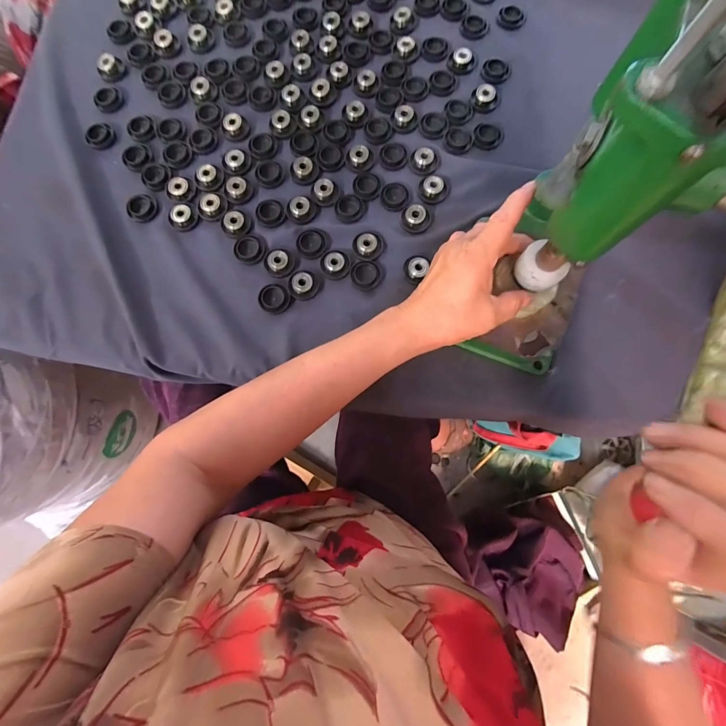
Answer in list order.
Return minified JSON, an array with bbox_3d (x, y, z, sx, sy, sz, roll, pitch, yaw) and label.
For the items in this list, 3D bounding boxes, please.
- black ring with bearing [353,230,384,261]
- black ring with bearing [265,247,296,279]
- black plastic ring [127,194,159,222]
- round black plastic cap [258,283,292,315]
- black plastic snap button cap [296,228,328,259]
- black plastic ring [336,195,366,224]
[{"bbox_3d":[0.006,-0.128,0.380,0.032,0.013,0.032,0,79,1],"label":"black ring with bearing"},{"bbox_3d":[-0.092,-0.108,0.377,0.033,0.010,0.030,0,79,1],"label":"black ring with bearing"},{"bbox_3d":[-0.248,-0.175,0.393,0.035,0.005,0.032,0,79,1],"label":"black plastic ring"},{"bbox_3d":[-0.095,-0.069,0.372,0.034,0.007,0.029,20,80,5],"label":"round black plastic cap"},{"bbox_3d":[-0.056,-0.133,0.385,0.030,0.007,0.033,0,79,1],"label":"black plastic snap button cap"},{"bbox_3d":[-0.015,-0.173,0.394,0.032,0.006,0.031,0,79,1],"label":"black plastic ring"}]

